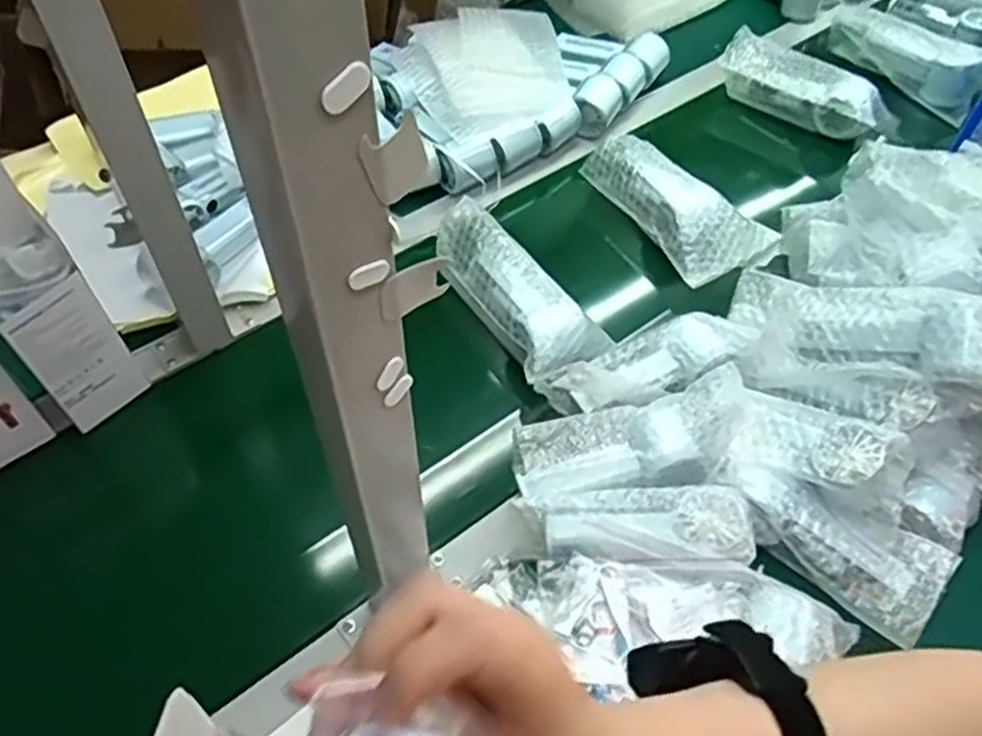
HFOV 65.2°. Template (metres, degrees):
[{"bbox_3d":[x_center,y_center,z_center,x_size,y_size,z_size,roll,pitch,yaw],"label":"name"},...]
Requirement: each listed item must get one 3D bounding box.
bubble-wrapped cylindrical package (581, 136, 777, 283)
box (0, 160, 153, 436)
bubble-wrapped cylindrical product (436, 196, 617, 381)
[{"bbox_3d":[0.194,-0.181,0.848,0.107,0.041,0.218,-32,60,-24],"label":"bubble-wrapped cylindrical package"},{"bbox_3d":[-0.368,-0.054,0.620,0.083,0.237,0.083,38,60,24],"label":"box"},{"bbox_3d":[0.022,-0.079,0.748,0.079,0.056,0.204,-27,58,-21],"label":"bubble-wrapped cylindrical product"}]

